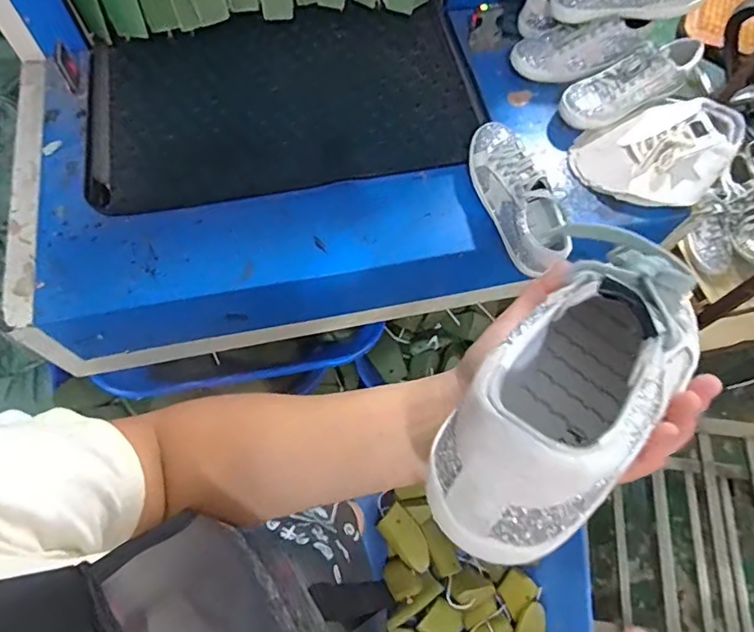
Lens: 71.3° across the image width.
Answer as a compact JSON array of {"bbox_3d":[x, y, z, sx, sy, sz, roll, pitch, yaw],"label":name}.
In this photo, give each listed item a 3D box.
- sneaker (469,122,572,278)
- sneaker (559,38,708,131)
[{"bbox_3d":[0.193,-0.178,0.749,0.079,0.075,0.237,-15,65,-6],"label":"sneaker"},{"bbox_3d":[0.411,-0.379,0.838,0.246,0.082,0.082,-24,66,-10],"label":"sneaker"}]

